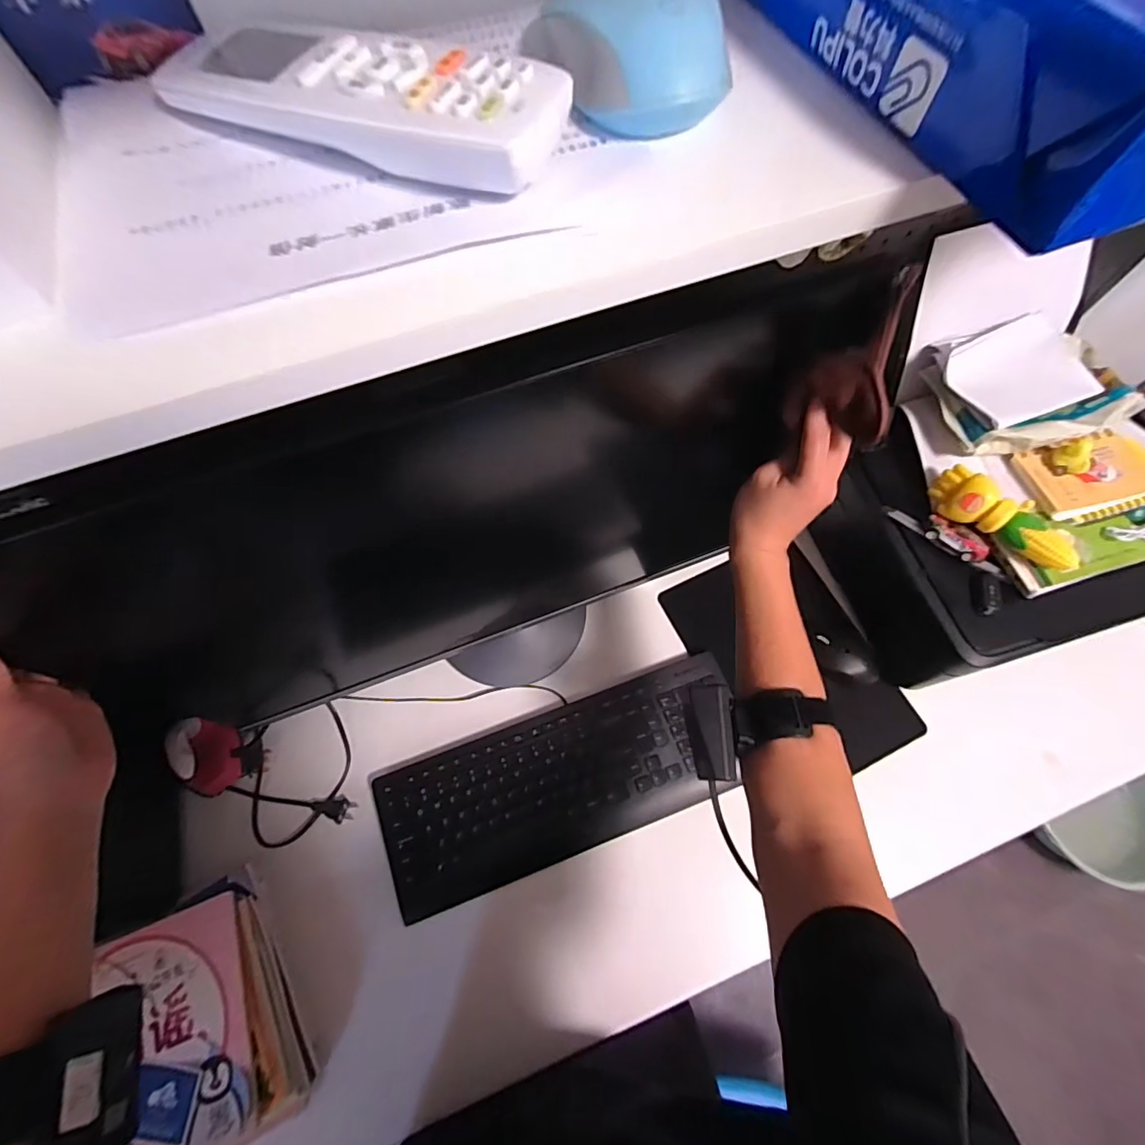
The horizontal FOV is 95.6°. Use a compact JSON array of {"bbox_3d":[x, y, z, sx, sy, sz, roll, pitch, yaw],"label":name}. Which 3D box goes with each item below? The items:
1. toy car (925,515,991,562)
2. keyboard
[{"bbox_3d":[0.393,-0.036,0.532,0.025,0.018,0.059,-40,73,-14],"label":"toy car"},{"bbox_3d":[-0.013,0.225,0.591,0.401,0.022,0.144,-22,69,-8],"label":"keyboard"}]

